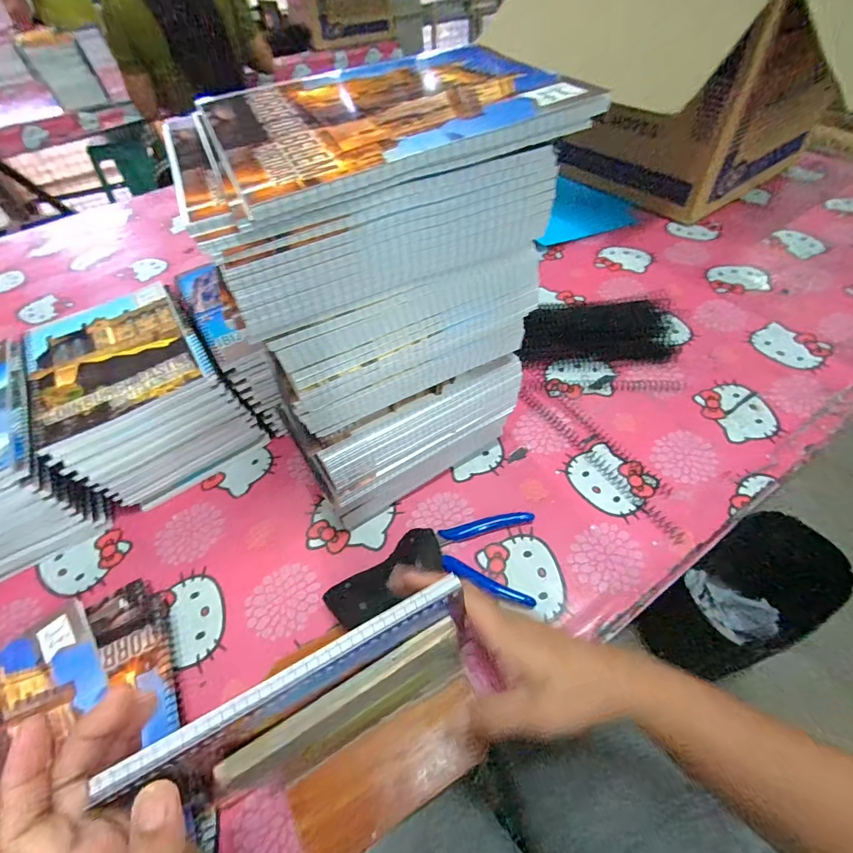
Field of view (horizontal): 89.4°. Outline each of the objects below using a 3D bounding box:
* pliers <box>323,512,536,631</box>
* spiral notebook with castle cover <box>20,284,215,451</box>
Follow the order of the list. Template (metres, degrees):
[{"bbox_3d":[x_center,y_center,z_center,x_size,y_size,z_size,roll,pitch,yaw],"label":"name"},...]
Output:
[{"bbox_3d":[0.009,0.123,0.387,0.191,0.033,0.088,-8,51,-1],"label":"pliers"},{"bbox_3d":[-0.322,-0.075,0.440,0.152,0.014,0.189,-31,55,-18],"label":"spiral notebook with castle cover"}]

